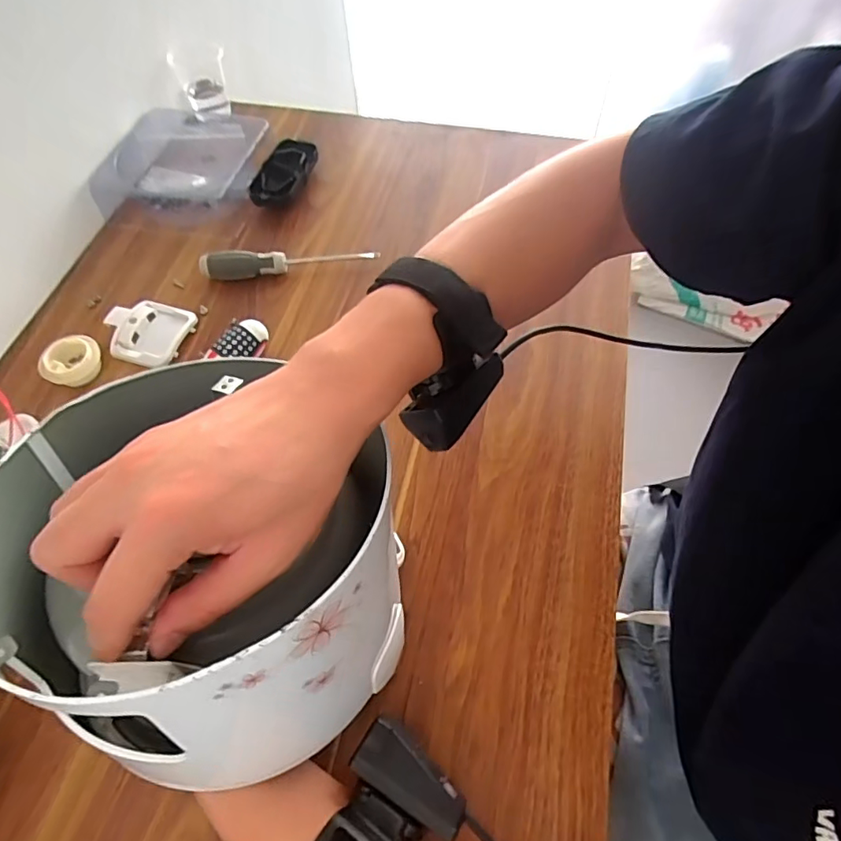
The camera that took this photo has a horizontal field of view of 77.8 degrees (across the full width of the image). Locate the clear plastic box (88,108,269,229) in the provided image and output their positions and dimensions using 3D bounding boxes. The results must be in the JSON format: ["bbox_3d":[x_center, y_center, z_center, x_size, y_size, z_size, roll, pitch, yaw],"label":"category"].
[{"bbox_3d":[-0.288,-0.308,0.637,0.163,0.053,0.170,10,61,8],"label":"clear plastic box"}]

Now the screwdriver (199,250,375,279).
[{"bbox_3d":[-0.142,-0.174,0.565,0.188,0.025,0.021,-5,60,-1],"label":"screwdriver"}]

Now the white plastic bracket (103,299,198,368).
[{"bbox_3d":[-0.277,-0.091,0.529,0.080,0.020,0.071,13,61,9],"label":"white plastic bracket"}]

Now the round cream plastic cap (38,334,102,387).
[{"bbox_3d":[-0.338,-0.058,0.507,0.053,0.028,0.041,-40,66,-19],"label":"round cream plastic cap"}]

